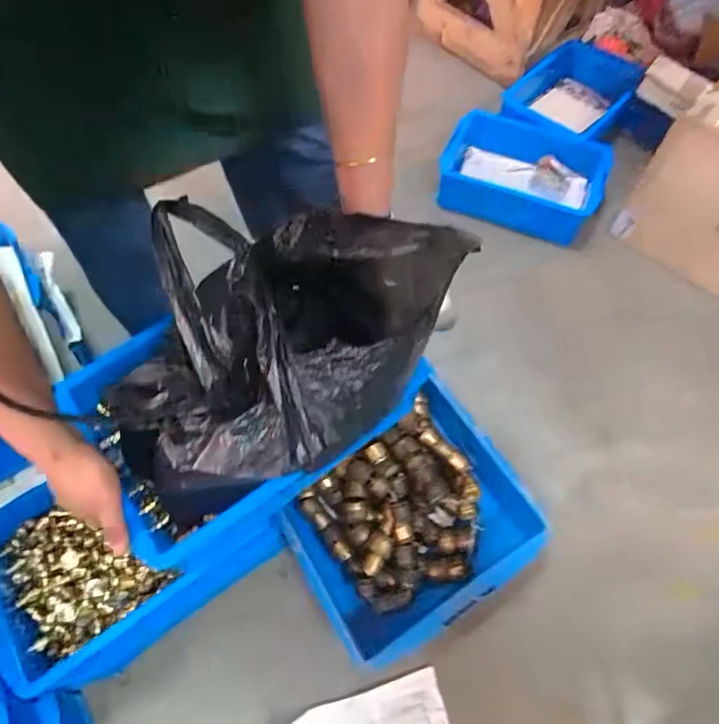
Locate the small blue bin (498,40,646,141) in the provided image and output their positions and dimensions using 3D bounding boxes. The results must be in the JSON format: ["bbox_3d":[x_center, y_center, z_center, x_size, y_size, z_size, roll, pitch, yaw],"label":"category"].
[{"bbox_3d":[0.575,-0.709,1.365,0.259,0.160,0.382,32,67,17],"label":"small blue bin"}]

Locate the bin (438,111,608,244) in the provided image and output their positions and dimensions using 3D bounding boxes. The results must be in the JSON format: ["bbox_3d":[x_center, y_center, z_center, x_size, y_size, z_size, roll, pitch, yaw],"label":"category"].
[{"bbox_3d":[0.403,-0.467,1.213,0.362,0.152,0.330,23,64,12],"label":"bin"}]

